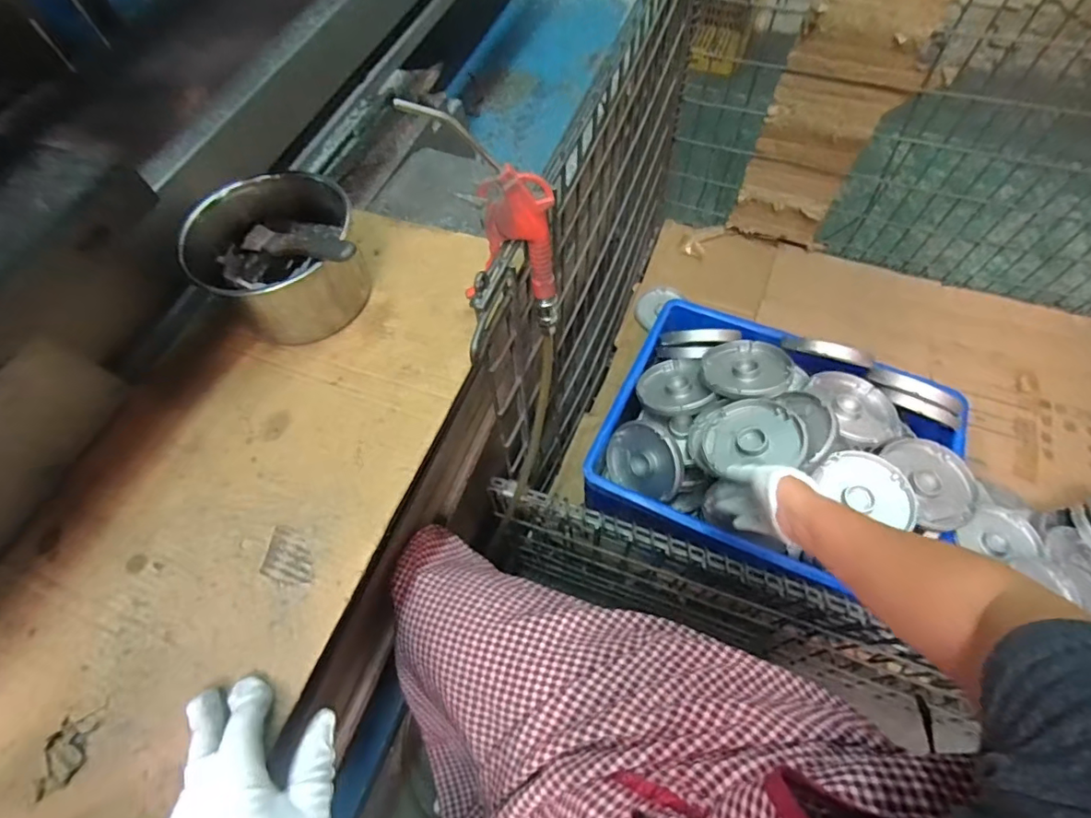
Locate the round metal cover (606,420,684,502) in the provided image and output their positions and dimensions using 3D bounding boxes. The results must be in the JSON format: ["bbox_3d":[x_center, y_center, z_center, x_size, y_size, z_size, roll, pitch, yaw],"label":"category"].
[{"bbox_3d":[0.159,0.080,0.842,0.143,0.022,0.116,17,103,45],"label":"round metal cover"}]

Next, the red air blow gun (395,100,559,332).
[{"bbox_3d":[-0.037,-0.146,0.446,0.091,0.215,0.069,-26,64,-10],"label":"red air blow gun"}]

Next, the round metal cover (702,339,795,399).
[{"bbox_3d":[0.324,-0.060,0.846,0.136,0.030,0.135,-7,42,6],"label":"round metal cover"}]

